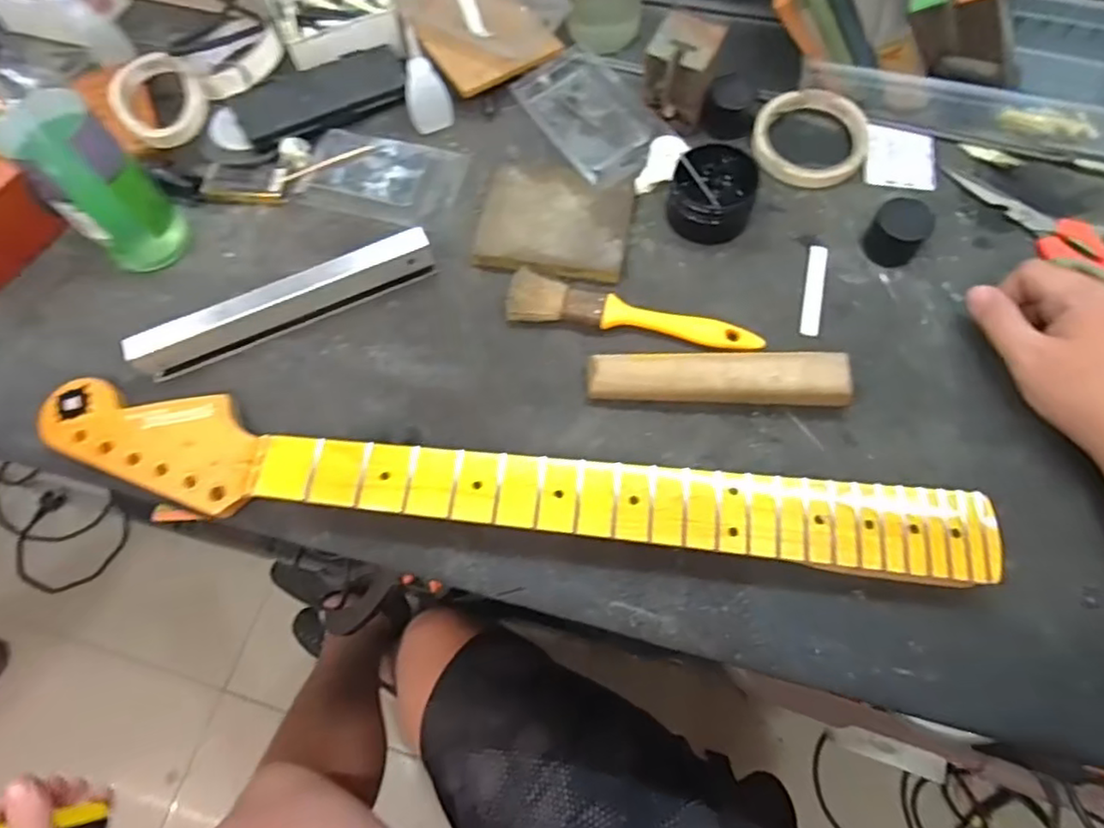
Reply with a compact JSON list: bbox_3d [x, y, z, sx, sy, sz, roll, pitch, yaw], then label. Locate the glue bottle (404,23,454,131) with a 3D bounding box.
[{"bbox_3d":[-0.110,-0.282,0.547,0.037,0.083,0.020,-24,68,-7],"label":"glue bottle"}]

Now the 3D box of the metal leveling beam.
[{"bbox_3d":[-0.203,-0.086,0.491,0.228,0.038,0.025,-23,68,-7],"label":"metal leveling beam"}]

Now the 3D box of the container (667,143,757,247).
[{"bbox_3d":[0.129,-0.176,0.511,0.068,0.038,0.064,25,70,13],"label":"container"}]

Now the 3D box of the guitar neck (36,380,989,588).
[{"bbox_3d":[-0.047,0.048,0.432,0.629,0.030,0.074,7,67,6],"label":"guitar neck"}]

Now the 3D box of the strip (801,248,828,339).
[{"bbox_3d":[0.203,-0.096,0.494,0.014,0.005,0.083,12,68,8],"label":"strip"}]

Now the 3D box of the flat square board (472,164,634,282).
[{"bbox_3d":[0.002,-0.157,0.522,0.118,0.013,0.102,9,68,7],"label":"flat square board"}]

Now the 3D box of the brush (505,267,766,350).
[{"bbox_3d":[0.062,-0.078,0.486,0.187,0.017,0.042,7,67,6],"label":"brush"}]

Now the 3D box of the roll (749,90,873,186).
[{"bbox_3d":[0.218,-0.234,0.541,0.094,0.012,0.095,33,72,15],"label":"roll"}]

